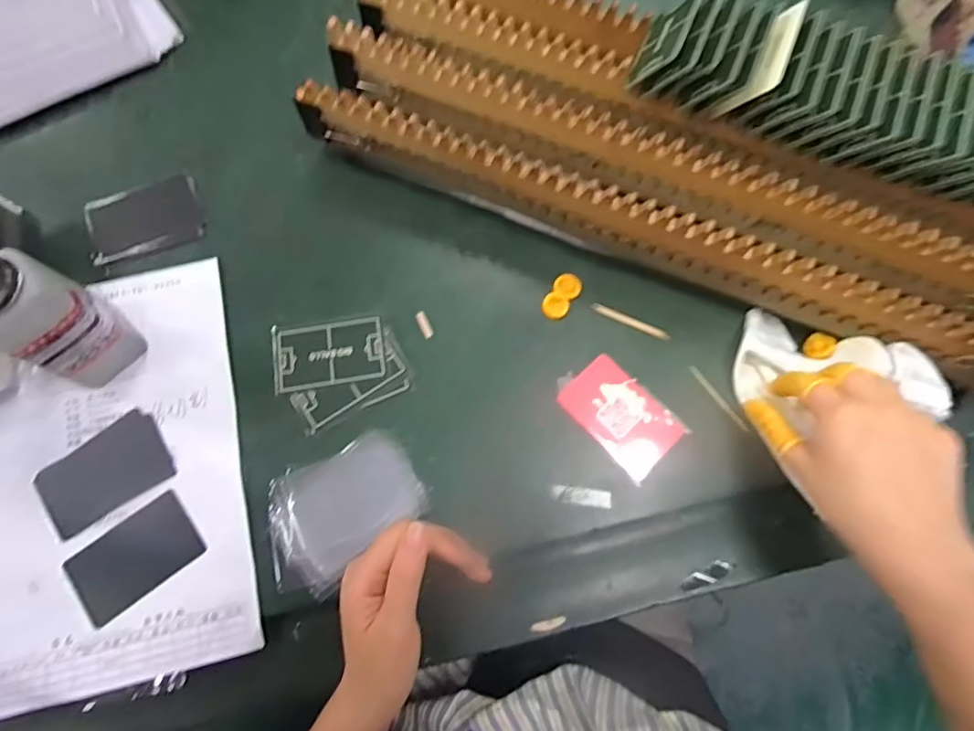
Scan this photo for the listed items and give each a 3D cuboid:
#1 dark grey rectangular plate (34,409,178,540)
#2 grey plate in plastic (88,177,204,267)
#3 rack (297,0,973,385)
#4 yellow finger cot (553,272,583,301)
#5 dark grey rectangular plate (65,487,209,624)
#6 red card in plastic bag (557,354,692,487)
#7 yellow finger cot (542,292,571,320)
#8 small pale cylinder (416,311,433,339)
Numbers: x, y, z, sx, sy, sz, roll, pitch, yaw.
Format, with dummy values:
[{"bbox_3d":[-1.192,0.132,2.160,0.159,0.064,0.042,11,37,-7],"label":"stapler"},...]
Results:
[{"bbox_3d":[-0.277,0.077,0.392,0.086,0.005,0.058,-34,77,-12],"label":"dark grey rectangular plate"},{"bbox_3d":[-0.289,-0.123,0.453,0.092,0.011,0.058,-20,75,-7],"label":"grey plate in plastic"},{"bbox_3d":[0.150,-0.166,0.422,0.572,0.076,0.194,22,74,6],"label":"rack"},{"bbox_3d":[0.066,-0.066,0.436,0.022,0.004,0.022,0,73,-1],"label":"yellow finger cot"},{"bbox_3d":[-0.245,0.132,0.374,0.082,0.005,0.053,-37,77,-11],"label":"dark grey rectangular plate"},{"bbox_3d":[0.101,0.036,0.411,0.057,0.004,0.092,-42,82,-11],"label":"red card in plastic bag"},{"bbox_3d":[0.055,-0.048,0.431,0.021,0.004,0.021,0,73,-1],"label":"yellow finger cot"},{"bbox_3d":[-0.050,-0.033,0.428,0.008,0.004,0.024,-24,76,-5],"label":"small pale cylinder"}]

